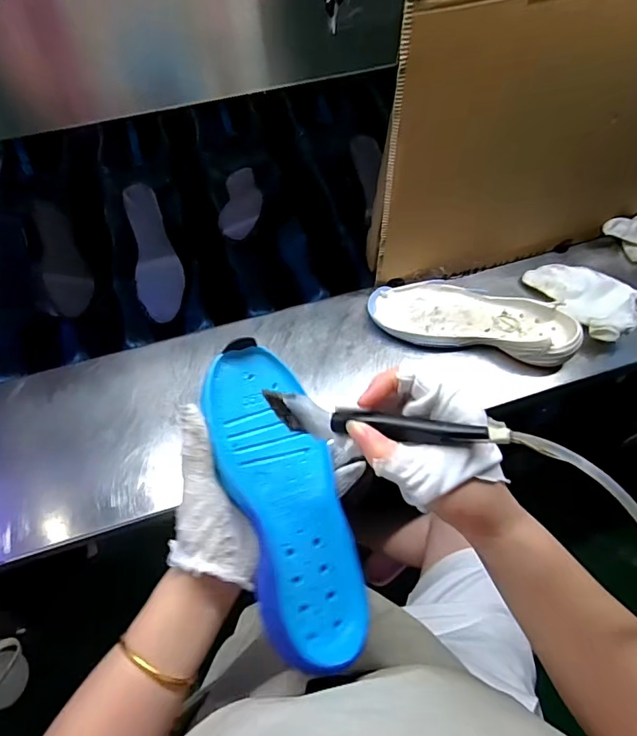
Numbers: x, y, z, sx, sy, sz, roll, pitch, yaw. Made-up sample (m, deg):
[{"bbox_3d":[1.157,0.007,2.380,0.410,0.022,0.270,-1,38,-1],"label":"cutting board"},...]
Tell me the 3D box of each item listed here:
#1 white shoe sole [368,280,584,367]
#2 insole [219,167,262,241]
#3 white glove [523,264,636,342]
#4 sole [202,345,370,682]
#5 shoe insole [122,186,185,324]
[{"bbox_3d":[0.214,-0.072,0.660,0.275,0.033,0.108,11,61,5],"label":"white shoe sole"},{"bbox_3d":[-0.124,-0.276,0.766,0.071,0.010,0.218,-18,45,13],"label":"insole"},{"bbox_3d":[0.394,-0.114,0.680,0.106,0.034,0.154,-31,66,-17],"label":"white glove"},{"bbox_3d":[-0.024,0.096,0.366,0.091,0.036,0.240,-15,79,-28],"label":"sole"},{"bbox_3d":[-0.260,-0.187,0.744,0.068,0.018,0.221,-12,85,-6],"label":"shoe insole"}]

